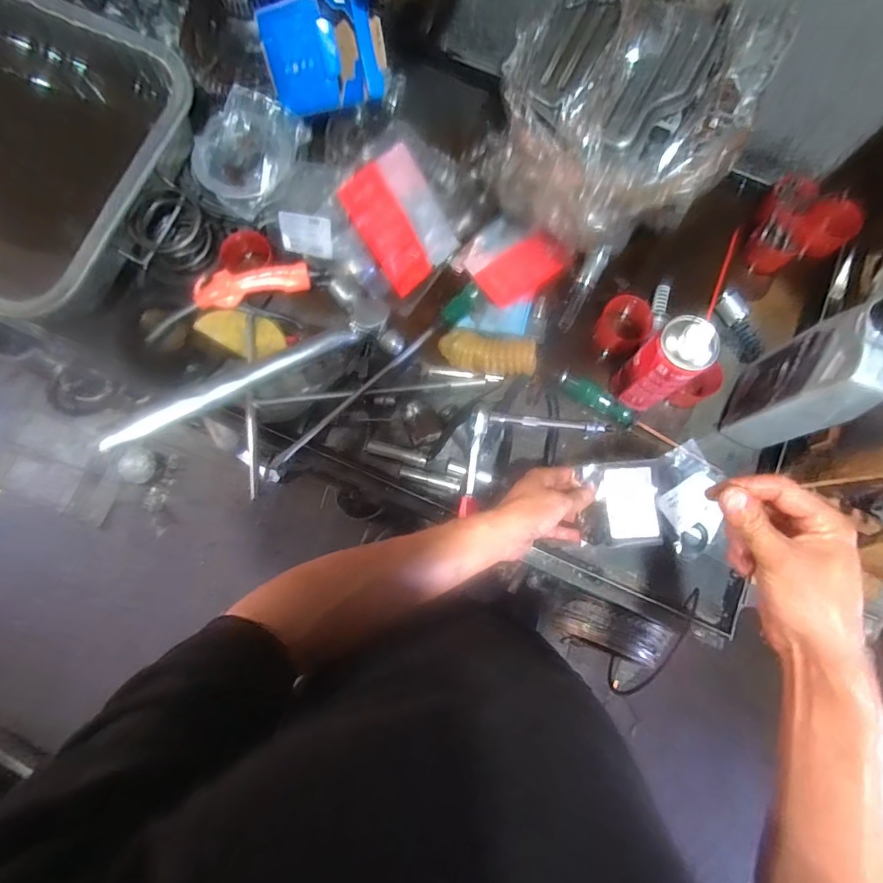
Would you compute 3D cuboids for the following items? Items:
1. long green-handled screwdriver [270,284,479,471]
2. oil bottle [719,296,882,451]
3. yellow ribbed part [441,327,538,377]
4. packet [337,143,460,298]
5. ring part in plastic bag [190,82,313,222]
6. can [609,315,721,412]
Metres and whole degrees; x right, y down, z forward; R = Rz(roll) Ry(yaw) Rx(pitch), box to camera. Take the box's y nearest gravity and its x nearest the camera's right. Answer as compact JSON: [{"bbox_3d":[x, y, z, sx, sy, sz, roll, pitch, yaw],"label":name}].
[{"bbox_3d":[-0.079,-0.085,0.658,0.354,0.027,0.028,-44,82,-9],"label":"long green-handled screwdriver"},{"bbox_3d":[0.428,-0.072,0.575,0.066,0.209,0.131,23,79,4],"label":"oil bottle"},{"bbox_3d":[0.059,-0.117,0.658,0.128,0.034,0.048,12,78,14],"label":"yellow ribbed part"},{"bbox_3d":[-0.053,-0.298,0.678,0.119,0.018,0.155,-41,126,-8],"label":"packet"},{"bbox_3d":[-0.259,-0.384,0.673,0.148,0.047,0.166,28,79,5],"label":"ring part in plastic bag"},{"bbox_3d":[0.261,-0.087,0.590,0.058,0.154,0.065,-40,81,-8],"label":"can"}]

